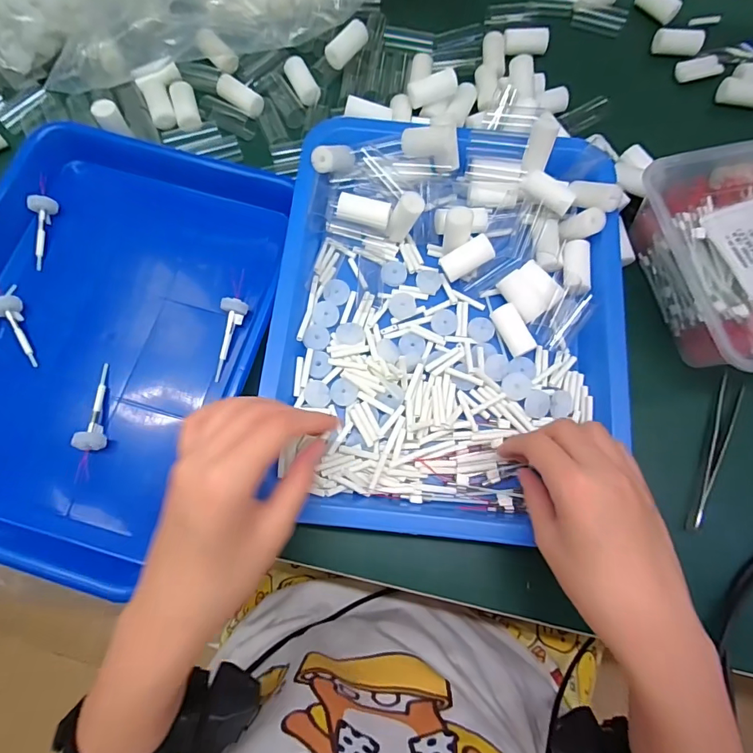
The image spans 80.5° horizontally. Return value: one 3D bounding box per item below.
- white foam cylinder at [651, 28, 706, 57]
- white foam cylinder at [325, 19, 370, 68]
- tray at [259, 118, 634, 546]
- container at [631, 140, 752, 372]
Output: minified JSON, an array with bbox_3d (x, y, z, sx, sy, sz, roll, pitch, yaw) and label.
[{"bbox_3d":[0.296,-0.327,0.437,0.043,0.018,0.017,10,74,2],"label":"white foam cylinder"},{"bbox_3d":[-0.026,-0.306,0.413,0.017,0.022,0.044,39,78,10],"label":"white foam cylinder"},{"bbox_3d":[0.055,-0.049,0.339,0.258,0.034,0.320,6,74,1],"label":"tray"},{"bbox_3d":[0.279,-0.089,0.345,0.128,0.056,0.175,-11,75,-3],"label":"container"}]

